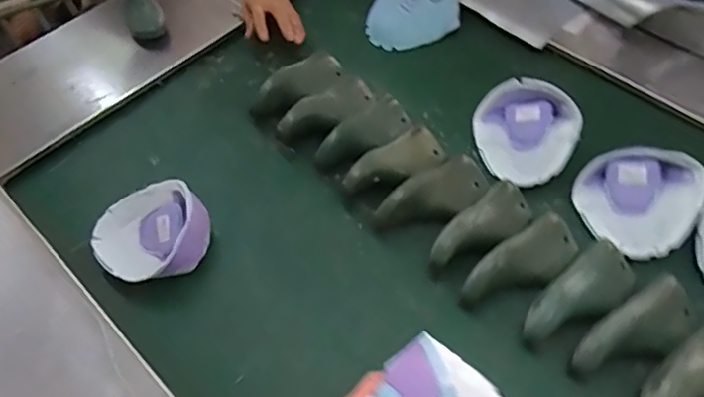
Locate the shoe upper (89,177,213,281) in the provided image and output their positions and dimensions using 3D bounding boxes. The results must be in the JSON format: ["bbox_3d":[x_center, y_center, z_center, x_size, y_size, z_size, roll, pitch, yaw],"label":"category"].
[{"bbox_3d":[-0.273,0.045,0.787,0.144,0.064,0.156,-38,62,-20],"label":"shoe upper"}]

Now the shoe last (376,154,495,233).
[{"bbox_3d":[0.113,-0.003,0.791,0.170,0.049,0.079,-35,61,-19],"label":"shoe last"}]

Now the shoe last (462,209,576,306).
[{"bbox_3d":[0.215,0.081,0.725,0.168,0.047,0.069,-35,61,-18],"label":"shoe last"}]

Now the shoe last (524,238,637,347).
[{"bbox_3d":[0.277,0.115,0.699,0.173,0.047,0.070,-39,62,-20],"label":"shoe last"}]

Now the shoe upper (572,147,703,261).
[{"bbox_3d":[0.374,-0.002,0.765,0.146,0.045,0.146,-2,56,2],"label":"shoe upper"}]

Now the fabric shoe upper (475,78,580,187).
[{"bbox_3d":[0.247,-0.096,0.837,0.140,0.059,0.153,-2,56,2],"label":"fabric shoe upper"}]

